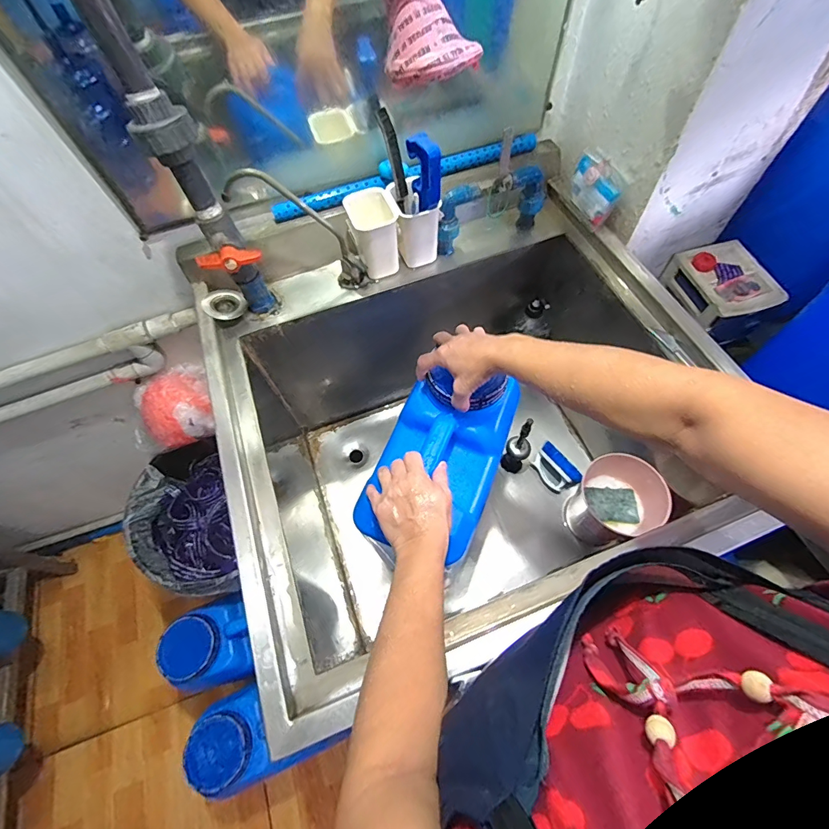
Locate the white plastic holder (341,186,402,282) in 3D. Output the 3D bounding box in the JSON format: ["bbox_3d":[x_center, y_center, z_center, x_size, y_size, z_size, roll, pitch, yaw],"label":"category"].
[{"bbox_3d":[-0.067,-0.294,0.691,0.075,0.123,0.086,-13,63,-4],"label":"white plastic holder"}]

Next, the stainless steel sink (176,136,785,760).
[{"bbox_3d":[0.076,0.032,0.789,0.770,0.443,0.736,-23,64,-9],"label":"stainless steel sink"}]

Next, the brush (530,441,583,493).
[{"bbox_3d":[0.309,0.119,0.914,0.059,0.054,0.106,-31,65,-13],"label":"brush"}]

